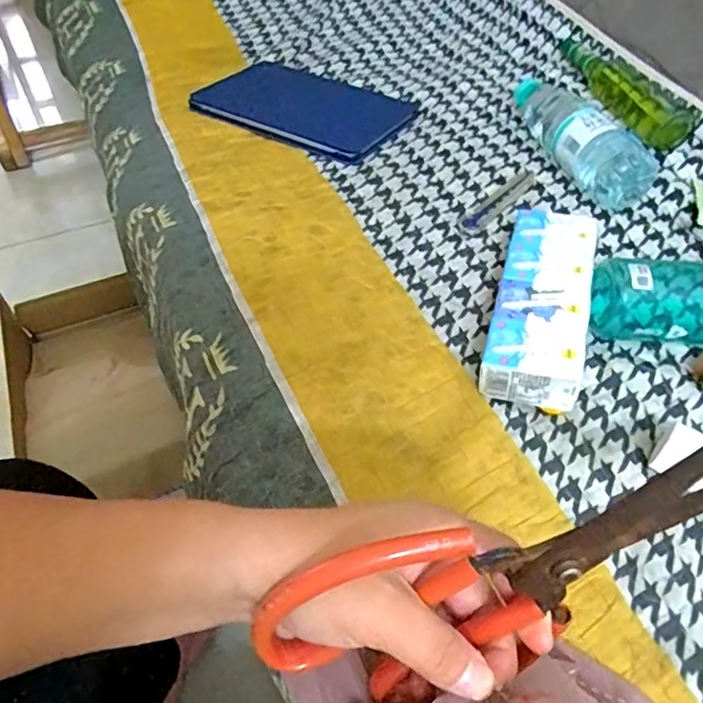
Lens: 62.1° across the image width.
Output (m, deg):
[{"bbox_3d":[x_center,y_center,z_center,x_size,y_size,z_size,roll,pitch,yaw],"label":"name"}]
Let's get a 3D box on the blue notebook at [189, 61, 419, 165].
[{"bbox_3d":[-0.055,-0.312,0.738,0.256,0.010,0.180,27,53,19],"label":"blue notebook"}]

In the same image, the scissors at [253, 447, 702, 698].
[{"bbox_3d":[0.069,0.081,0.217,0.213,0.088,0.028,-26,50,12],"label":"scissors"}]

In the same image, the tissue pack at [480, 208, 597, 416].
[{"bbox_3d":[0.163,-0.048,0.501,0.074,0.042,0.210,15,50,9],"label":"tissue pack"}]

